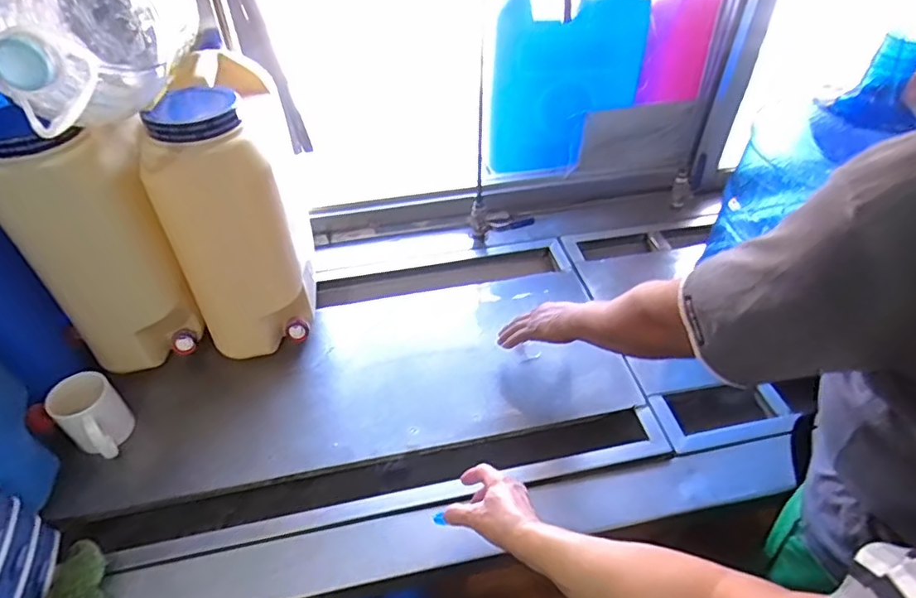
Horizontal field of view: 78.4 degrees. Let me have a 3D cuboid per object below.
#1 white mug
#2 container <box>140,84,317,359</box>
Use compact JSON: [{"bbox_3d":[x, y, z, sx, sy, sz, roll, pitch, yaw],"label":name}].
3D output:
[{"bbox_3d":[-0.524,0.175,0.813,0.094,0.108,0.085,32,53,29],"label":"white mug"},{"bbox_3d":[-0.334,-0.097,0.856,0.183,0.401,0.146,-18,47,-17],"label":"container"}]

